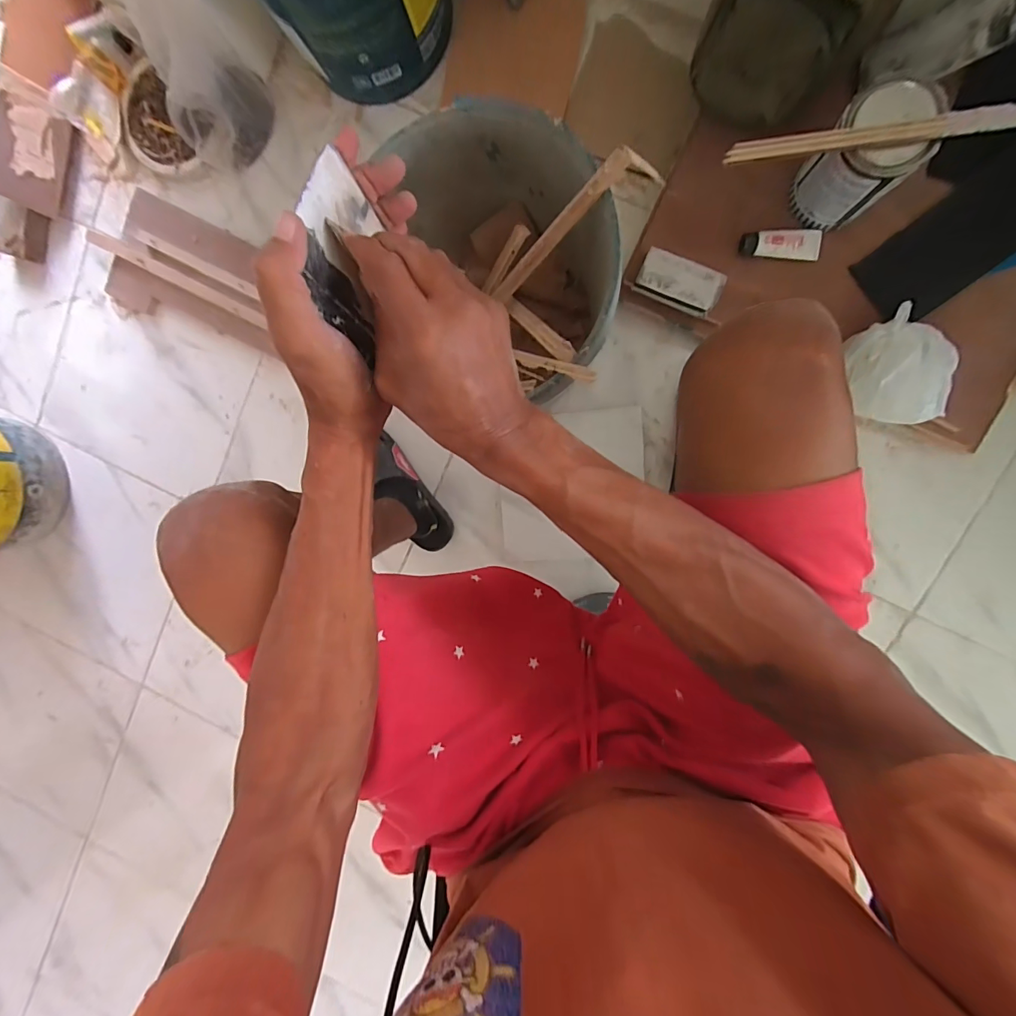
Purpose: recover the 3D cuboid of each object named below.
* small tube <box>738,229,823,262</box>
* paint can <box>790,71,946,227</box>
[{"bbox_3d":[0.372,-0.360,0.622,0.104,0.017,0.038,4,97,7],"label":"small tube"},{"bbox_3d":[0.421,-0.415,0.546,0.096,0.139,0.088,1,96,7],"label":"paint can"}]

